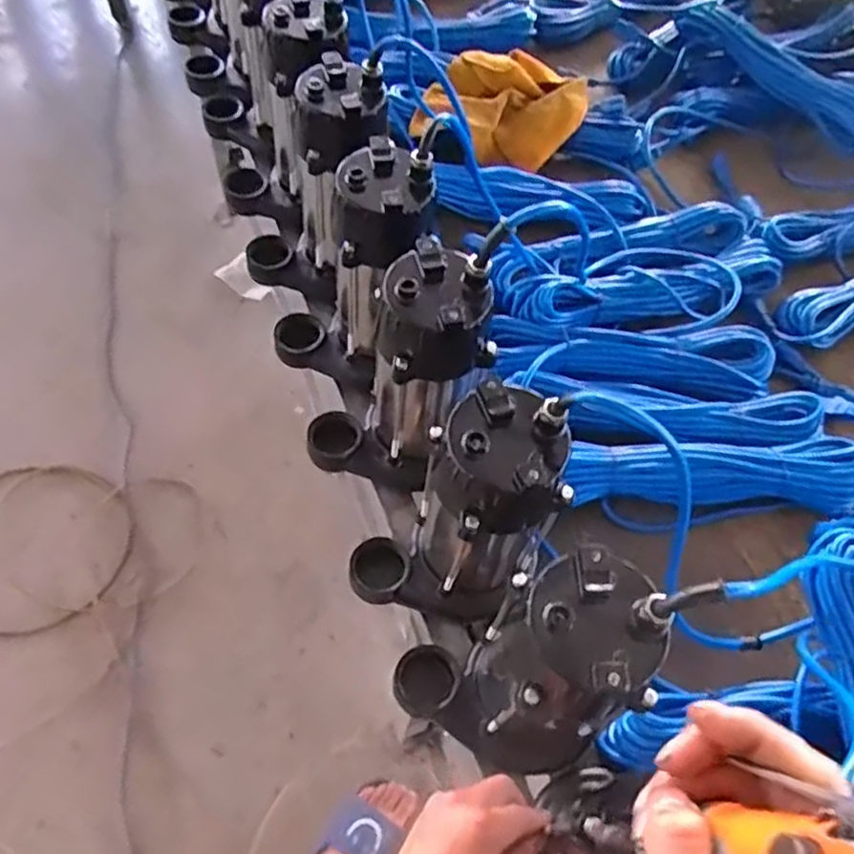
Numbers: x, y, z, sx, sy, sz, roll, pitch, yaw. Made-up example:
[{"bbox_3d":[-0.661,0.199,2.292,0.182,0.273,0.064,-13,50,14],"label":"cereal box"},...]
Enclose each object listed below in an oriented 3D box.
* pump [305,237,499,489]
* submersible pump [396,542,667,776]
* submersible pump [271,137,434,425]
[{"bbox_3d":[-0.030,-0.036,0.613,0.148,0.225,0.100,-22,63,-17],"label":"pump"},{"bbox_3d":[0.063,0.161,0.494,0.145,0.227,0.101,27,61,12],"label":"submersible pump"},{"bbox_3d":[-0.069,-0.139,0.688,0.146,0.250,0.132,37,63,16],"label":"submersible pump"}]

